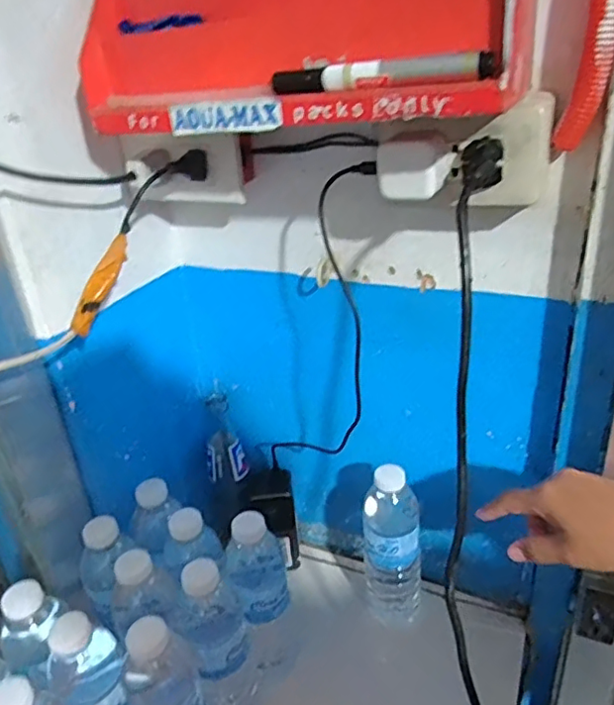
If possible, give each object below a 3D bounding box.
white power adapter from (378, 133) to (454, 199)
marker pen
[{"bbox_3d":[0.080,-0.141,0.427,0.043,0.044,0.035,16,34,34],"label":"white power adapter"},{"bbox_3d":[0.042,-0.171,0.353,0.138,0.014,0.021,13,33,30],"label":"marker pen"}]

